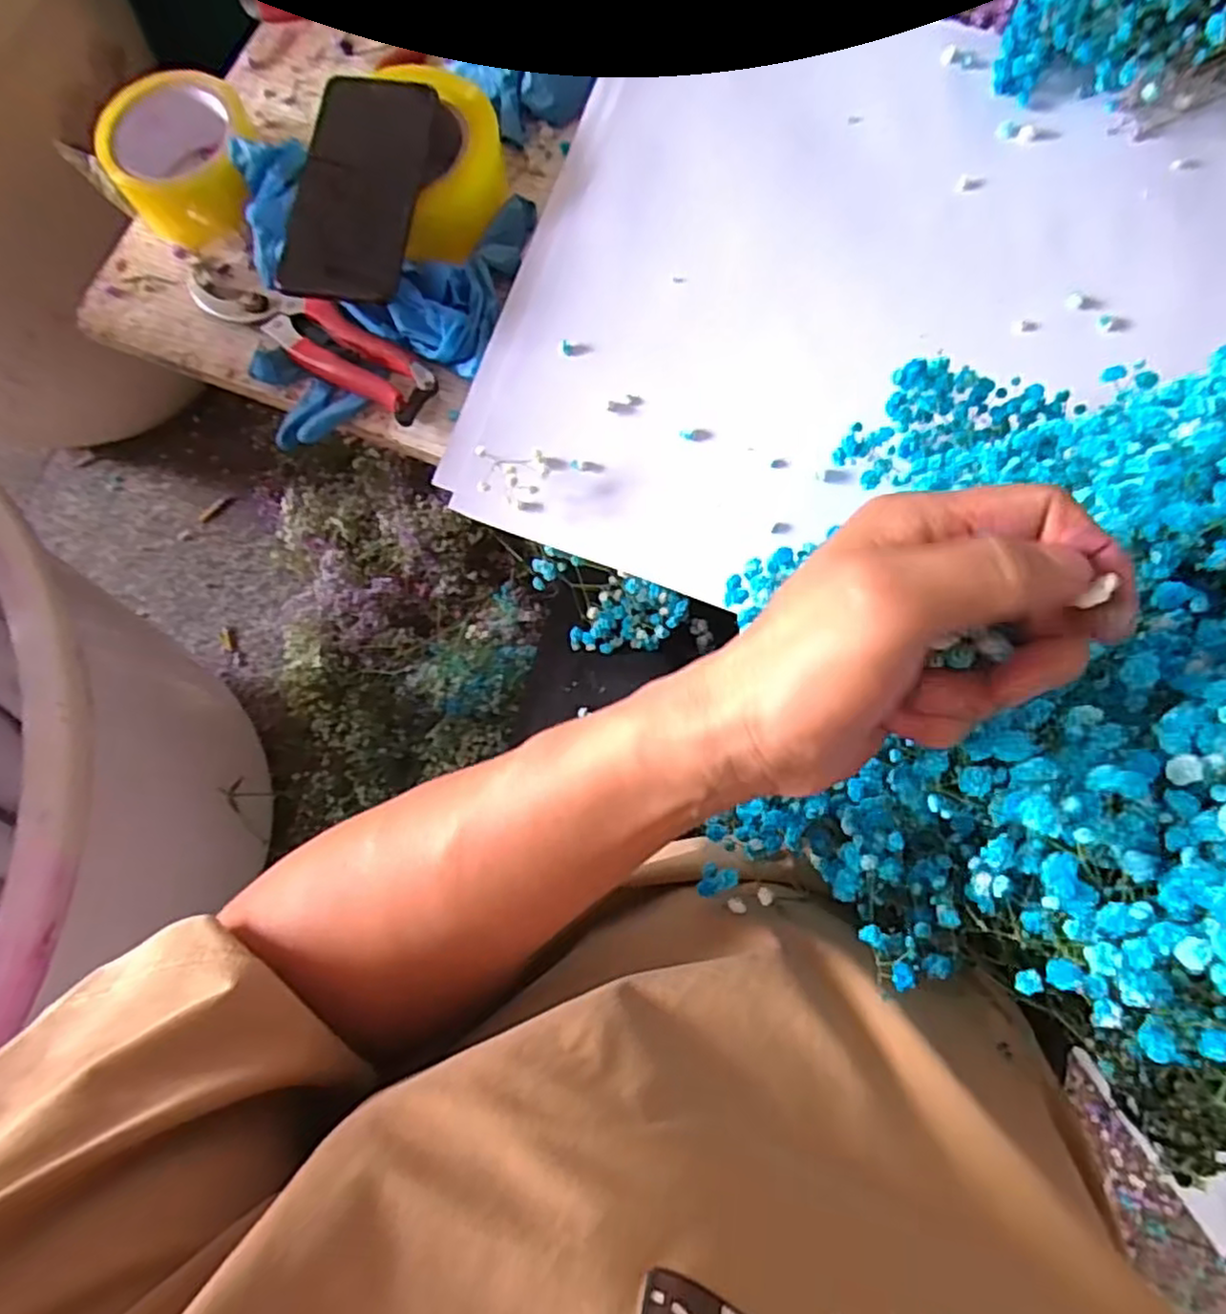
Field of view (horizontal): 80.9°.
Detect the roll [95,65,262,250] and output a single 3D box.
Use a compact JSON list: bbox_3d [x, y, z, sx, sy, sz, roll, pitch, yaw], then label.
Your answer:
[{"bbox_3d":[-0.298,-0.348,0.508,0.108,0.051,0.114,0,76,1],"label":"roll"}]

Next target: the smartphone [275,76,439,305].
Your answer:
[{"bbox_3d":[-0.162,-0.301,0.461,0.074,0.014,0.166,5,76,3],"label":"smartphone"}]

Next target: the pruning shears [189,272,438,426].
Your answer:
[{"bbox_3d":[-0.205,-0.218,0.484,0.196,0.019,0.043,33,79,9],"label":"pruning shears"}]

